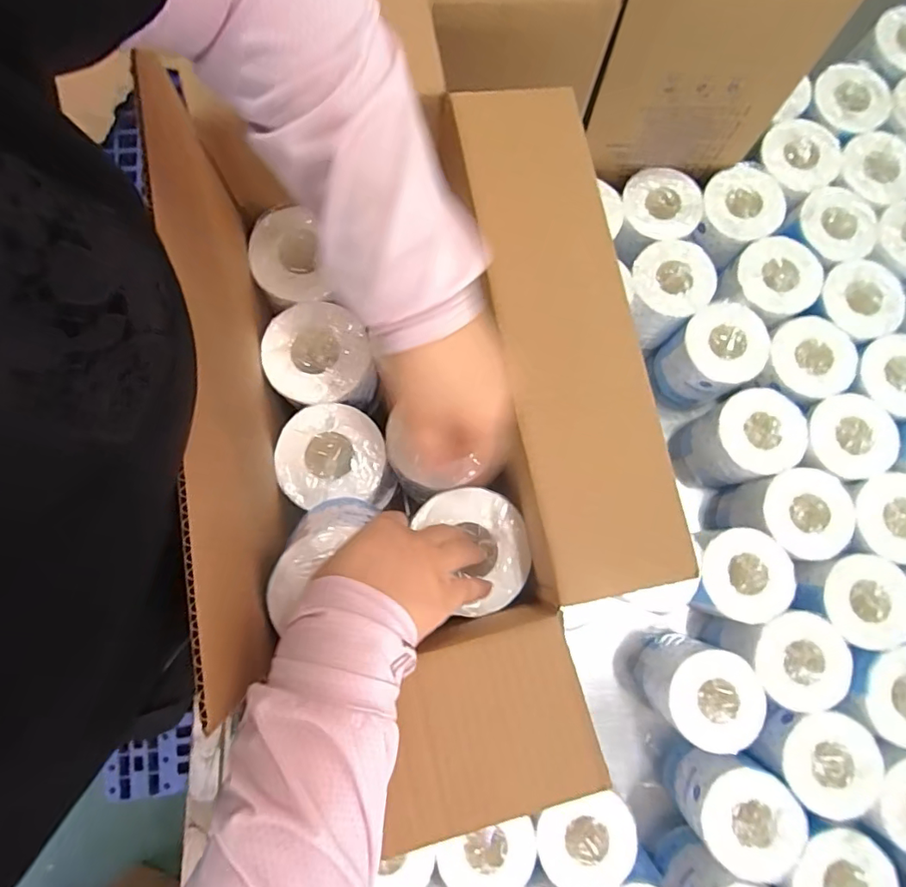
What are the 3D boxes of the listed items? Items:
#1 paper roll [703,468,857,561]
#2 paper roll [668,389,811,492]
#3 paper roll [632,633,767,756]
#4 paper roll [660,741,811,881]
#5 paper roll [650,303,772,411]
[{"bbox_3d":[0.379,0.085,0.620,0.112,0.122,0.099,2,80,1],"label":"paper roll"},{"bbox_3d":[0.344,-0.002,0.633,0.109,0.108,0.102,-17,81,-3],"label":"paper roll"},{"bbox_3d":[0.265,0.267,0.571,0.095,0.099,0.091,0,80,0],"label":"paper roll"},{"bbox_3d":[0.286,0.375,0.550,0.095,0.111,0.092,0,80,0],"label":"paper roll"},{"bbox_3d":[0.316,-0.105,0.656,0.102,0.113,0.093,0,80,0],"label":"paper roll"}]

